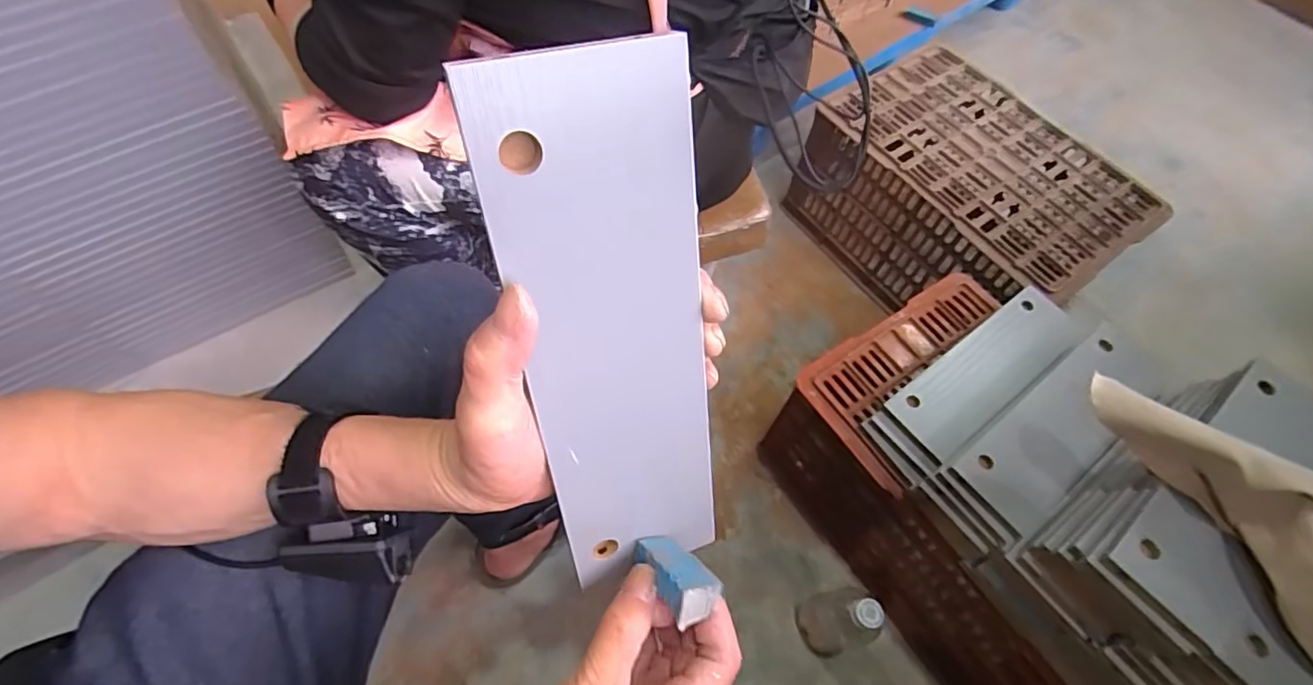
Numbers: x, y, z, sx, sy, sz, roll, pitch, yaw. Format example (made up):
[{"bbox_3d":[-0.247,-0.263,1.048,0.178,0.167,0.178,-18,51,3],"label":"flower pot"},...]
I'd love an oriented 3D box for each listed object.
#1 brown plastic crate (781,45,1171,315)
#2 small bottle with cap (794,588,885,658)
[{"bbox_3d":[0.493,-0.230,0.969,0.281,0.214,0.445,-31,67,-18],"label":"brown plastic crate"},{"bbox_3d":[0.221,0.337,0.707,0.056,0.178,0.072,-8,62,-7],"label":"small bottle with cap"}]

